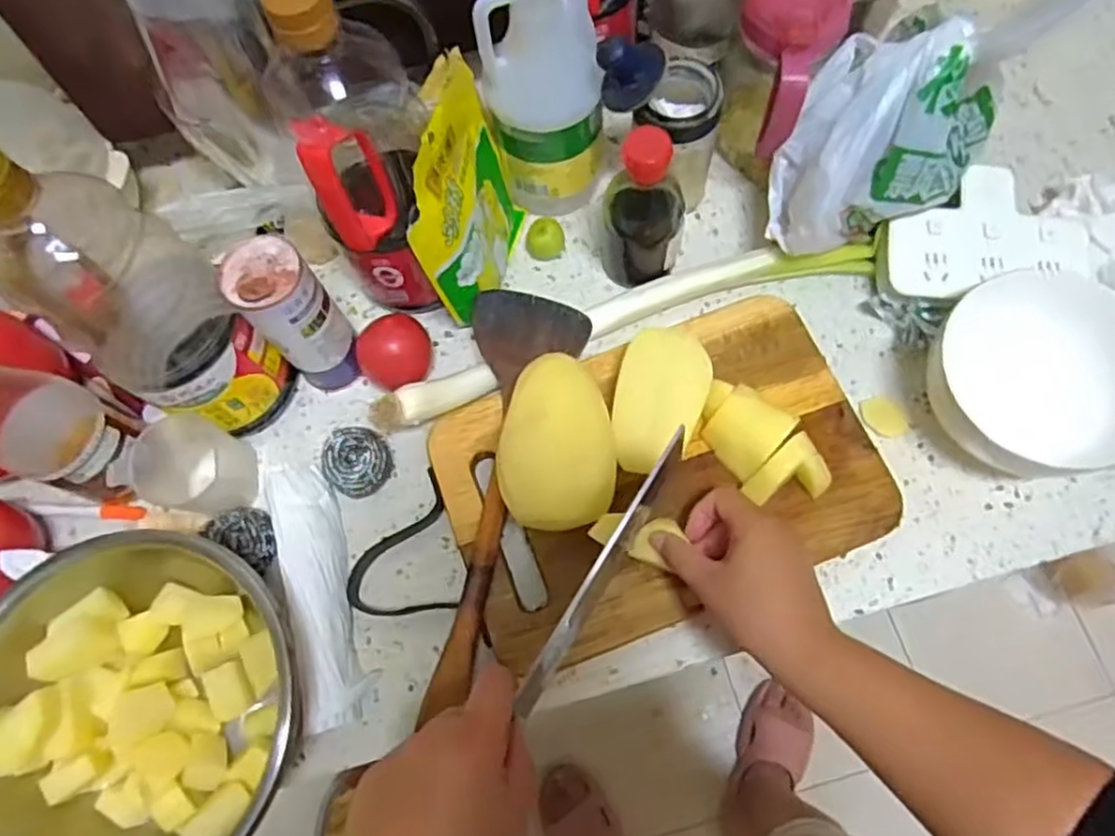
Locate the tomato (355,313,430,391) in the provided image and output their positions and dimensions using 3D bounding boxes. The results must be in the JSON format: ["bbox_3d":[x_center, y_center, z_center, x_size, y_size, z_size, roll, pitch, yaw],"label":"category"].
[{"bbox_3d":[-0.122,-0.046,0.537,0.053,0.057,0.046,-27,71,-6],"label":"tomato"}]

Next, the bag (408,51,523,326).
[{"bbox_3d":[-0.063,-0.156,0.510,0.037,0.171,0.141,9,71,6],"label":"bag"}]

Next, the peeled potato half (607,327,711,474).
[{"bbox_3d":[0.070,-0.009,0.494,0.062,0.042,0.098,18,72,10],"label":"peeled potato half"}]

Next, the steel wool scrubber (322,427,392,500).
[{"bbox_3d":[-0.147,0.034,0.519,0.046,0.041,0.048,-1,71,2],"label":"steel wool scrubber"}]

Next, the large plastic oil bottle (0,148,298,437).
[{"bbox_3d":[-0.270,-0.075,0.441,0.114,0.266,0.089,38,76,14],"label":"large plastic oil bottle"}]

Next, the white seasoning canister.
[{"bbox_3d":[-0.187,-0.071,0.507,0.051,0.136,0.058,-41,74,-11],"label":"white seasoning canister"}]

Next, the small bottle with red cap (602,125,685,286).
[{"bbox_3d":[0.064,-0.154,0.519,0.059,0.141,0.044,11,72,6],"label":"small bottle with red cap"}]

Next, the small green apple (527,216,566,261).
[{"bbox_3d":[-0.010,-0.151,0.582,0.031,0.029,0.027,-8,71,0],"label":"small green apple"}]

